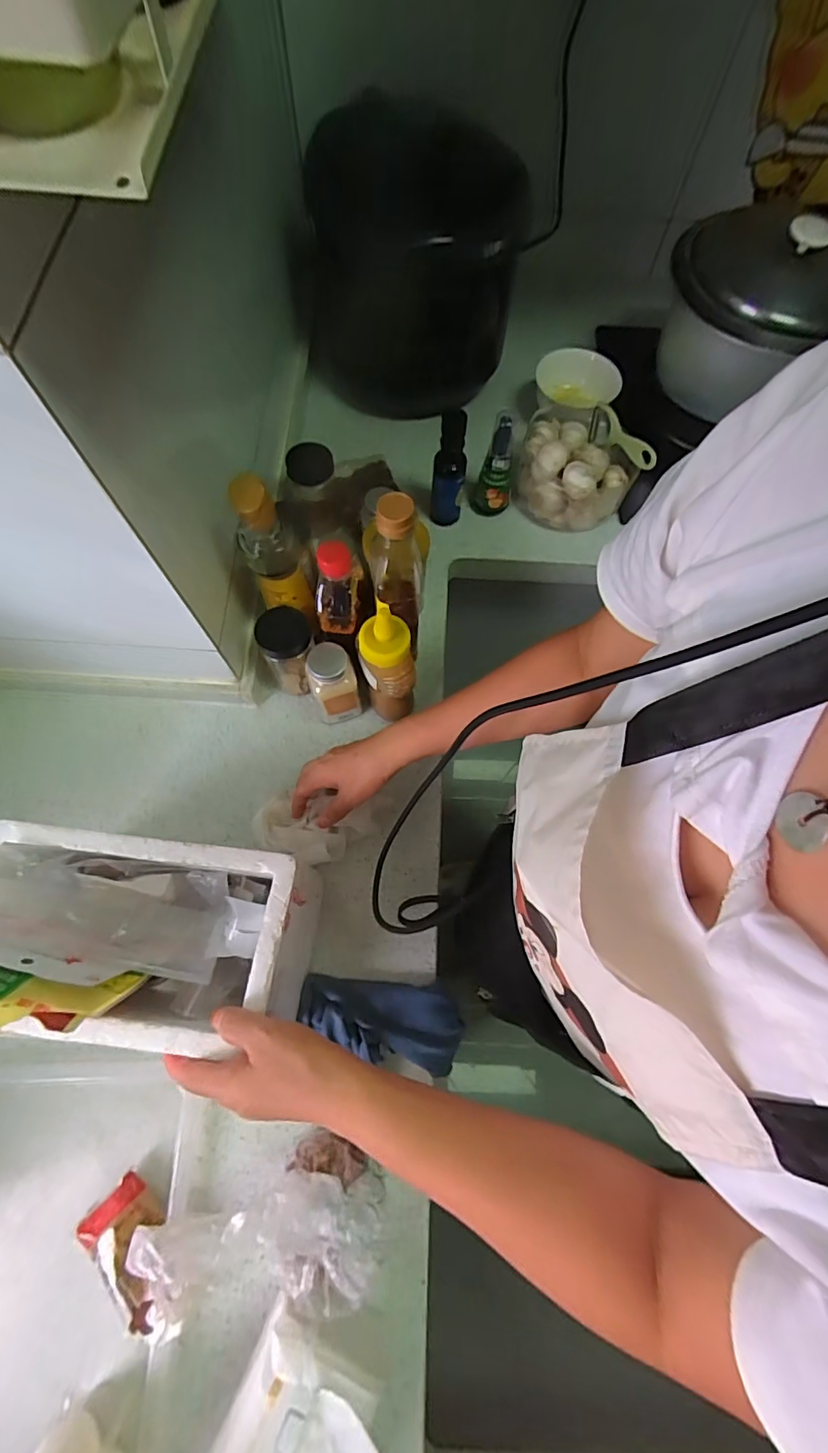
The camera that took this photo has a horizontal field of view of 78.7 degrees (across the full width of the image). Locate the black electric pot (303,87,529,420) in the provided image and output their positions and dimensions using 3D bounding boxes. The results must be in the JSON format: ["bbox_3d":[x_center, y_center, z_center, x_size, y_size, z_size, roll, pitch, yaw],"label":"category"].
[{"bbox_3d":[-0.019,-0.653,0.725,0.297,0.305,0.258,-9,70,-4],"label":"black electric pot"}]

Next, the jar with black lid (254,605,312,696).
[{"bbox_3d":[-0.143,-0.086,0.591,0.057,0.113,0.059,0,70,-1],"label":"jar with black lid"}]

